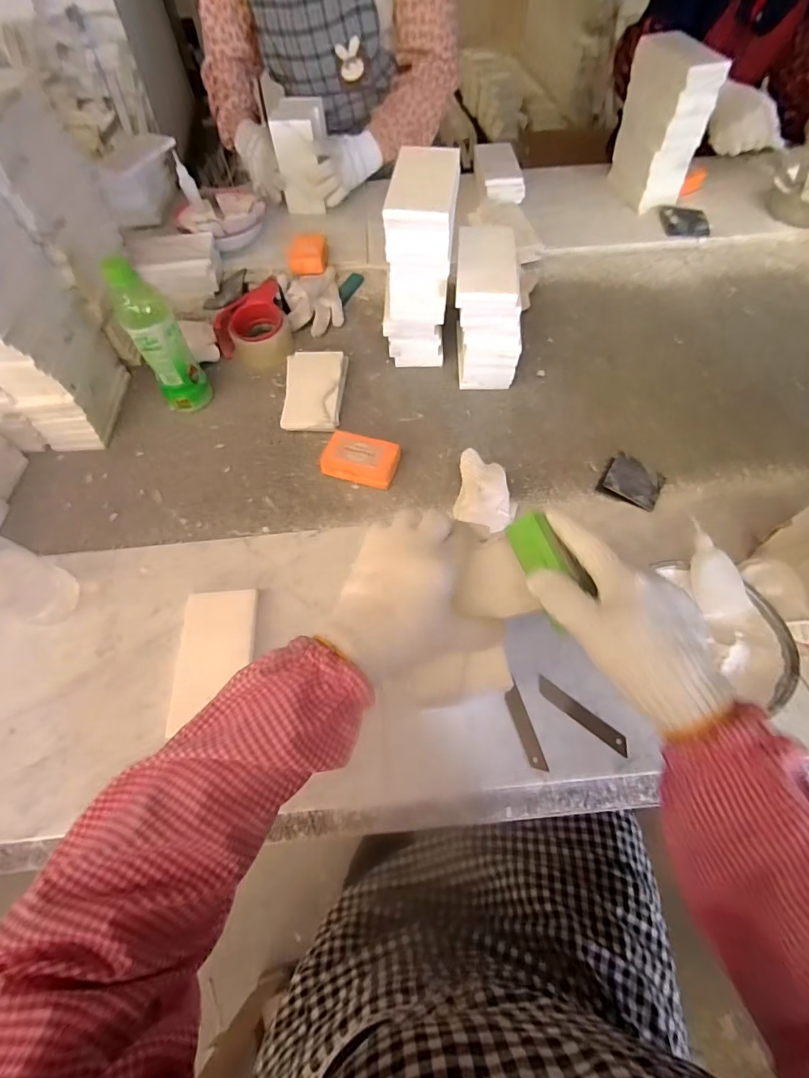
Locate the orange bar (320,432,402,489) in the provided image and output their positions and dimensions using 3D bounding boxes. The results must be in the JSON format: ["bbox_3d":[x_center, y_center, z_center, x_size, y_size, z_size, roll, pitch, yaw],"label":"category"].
[{"bbox_3d":[-0.058,-0.104,0.608,0.096,0.031,0.063,15,62,11],"label":"orange bar"}]

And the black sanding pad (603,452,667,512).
[{"bbox_3d":[0.297,-0.075,0.586,0.068,0.009,0.073,33,59,5],"label":"black sanding pad"}]

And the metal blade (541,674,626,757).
[{"bbox_3d":[0.179,0.176,0.458,0.100,0.005,0.019,36,57,17],"label":"metal blade"}]

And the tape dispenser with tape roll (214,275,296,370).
[{"bbox_3d":[-0.239,-0.330,0.725,0.119,0.060,0.137,-20,61,-9],"label":"tape dispenser with tape roll"}]

